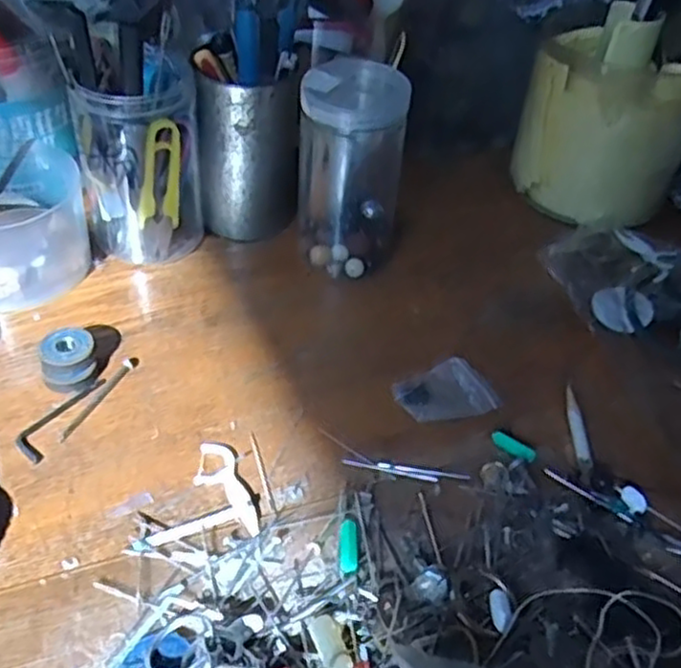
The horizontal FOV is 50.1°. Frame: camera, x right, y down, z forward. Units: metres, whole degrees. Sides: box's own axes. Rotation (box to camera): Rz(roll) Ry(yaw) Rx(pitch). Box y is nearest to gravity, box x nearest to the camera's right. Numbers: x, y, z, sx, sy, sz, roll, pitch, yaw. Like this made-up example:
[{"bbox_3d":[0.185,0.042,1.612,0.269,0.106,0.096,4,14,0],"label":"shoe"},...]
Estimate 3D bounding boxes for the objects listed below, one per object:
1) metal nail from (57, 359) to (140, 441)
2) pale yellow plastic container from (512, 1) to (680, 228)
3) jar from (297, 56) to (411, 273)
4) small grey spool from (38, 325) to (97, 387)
[{"bbox_3d":[-0.131,0.034,0.397,0.007,0.004,0.065,19,43,15],"label":"metal nail"},{"bbox_3d":[0.193,-0.155,0.539,0.118,0.126,0.087,35,50,30],"label":"pale yellow plastic container"},{"bbox_3d":[0.007,-0.102,0.469,0.064,0.125,0.057,6,41,1],"label":"jar"},{"bbox_3d":[-0.151,0.013,0.404,0.027,0.020,0.030,-8,43,-15],"label":"small grey spool"}]

